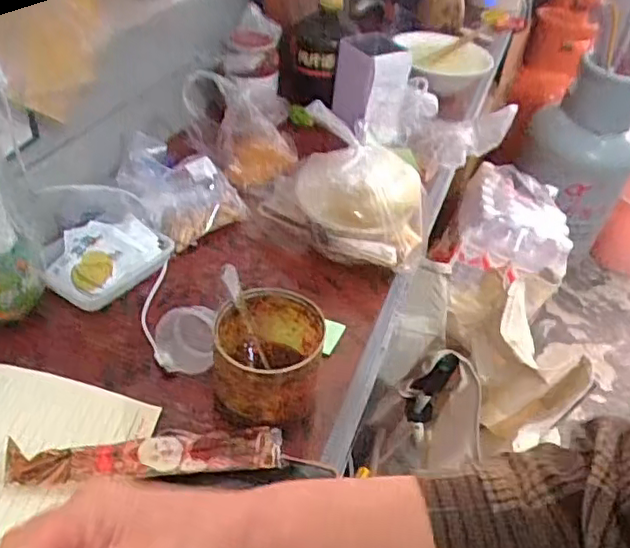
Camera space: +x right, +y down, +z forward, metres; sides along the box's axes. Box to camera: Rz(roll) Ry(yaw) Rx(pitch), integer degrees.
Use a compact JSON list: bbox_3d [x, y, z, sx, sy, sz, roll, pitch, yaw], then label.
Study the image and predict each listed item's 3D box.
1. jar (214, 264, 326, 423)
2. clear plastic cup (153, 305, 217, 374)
[{"bbox_3d":[-0.043,0.067,0.564,0.093,0.092,0.099,4,40,-3],"label":"jar"},{"bbox_3d":[-0.127,0.068,0.610,0.058,0.057,0.053,4,40,-3],"label":"clear plastic cup"}]

